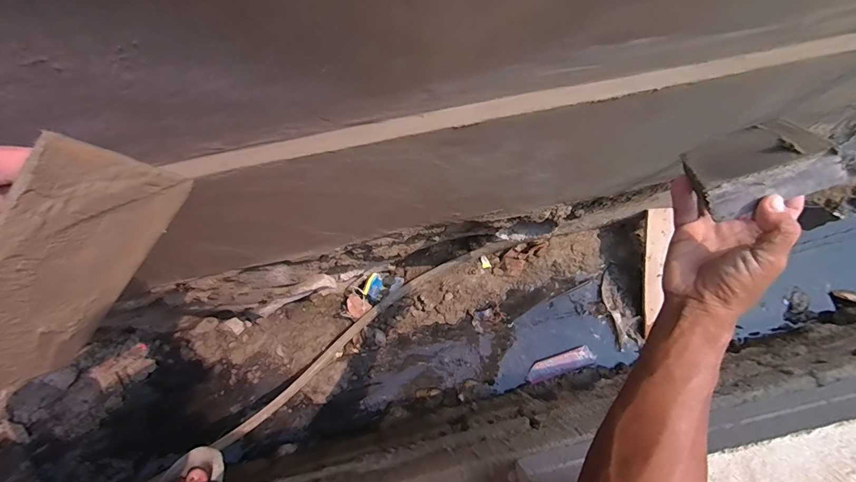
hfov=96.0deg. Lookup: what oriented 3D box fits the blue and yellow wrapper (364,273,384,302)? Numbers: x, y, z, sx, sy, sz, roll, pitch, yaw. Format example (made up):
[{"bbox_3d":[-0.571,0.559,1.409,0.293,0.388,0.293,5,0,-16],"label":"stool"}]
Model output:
[{"bbox_3d":[-0.128,0.111,0.940,0.052,0.012,0.062,30,70,-27],"label":"blue and yellow wrapper"}]

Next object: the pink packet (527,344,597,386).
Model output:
[{"bbox_3d":[0.304,0.284,0.890,0.159,0.016,0.042,-19,73,-4],"label":"pink packet"}]

